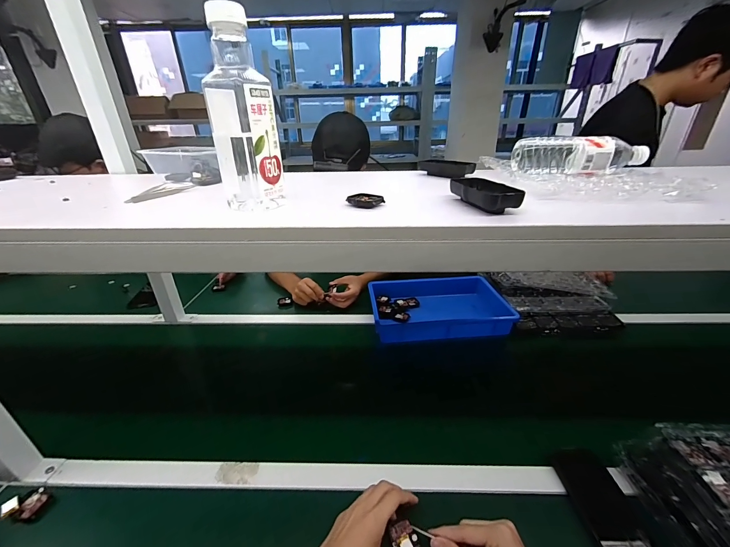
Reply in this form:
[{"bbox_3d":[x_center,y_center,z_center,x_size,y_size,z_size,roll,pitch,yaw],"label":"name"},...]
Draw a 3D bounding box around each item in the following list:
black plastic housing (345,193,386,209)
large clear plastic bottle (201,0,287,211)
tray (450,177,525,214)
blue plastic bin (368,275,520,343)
[{"bbox_3d":[0.000,-0.098,0.415,0.043,0.010,0.041,16,32,30],"label":"black plastic housing"},{"bbox_3d":[-0.146,-0.184,0.372,0.075,0.205,0.066,-12,29,-20],"label":"large clear plastic bottle"},{"bbox_3d":[0.152,-0.104,0.400,0.056,0.024,0.113,-5,27,-7],"label":"tray"},{"bbox_3d":[0.203,0.096,0.877,0.366,0.070,0.224,-3,27,-4],"label":"blue plastic bin"}]

